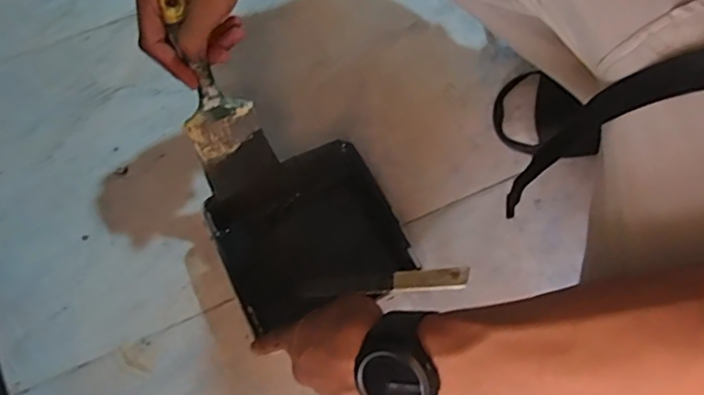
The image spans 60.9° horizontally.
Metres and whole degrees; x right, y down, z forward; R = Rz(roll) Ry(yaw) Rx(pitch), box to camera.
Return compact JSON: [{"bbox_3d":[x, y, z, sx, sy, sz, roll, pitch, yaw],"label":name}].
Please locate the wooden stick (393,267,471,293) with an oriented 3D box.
[{"bbox_3d":[0.069,0.073,0.529,0.069,0.009,0.020,-8,64,28],"label":"wooden stick"}]

